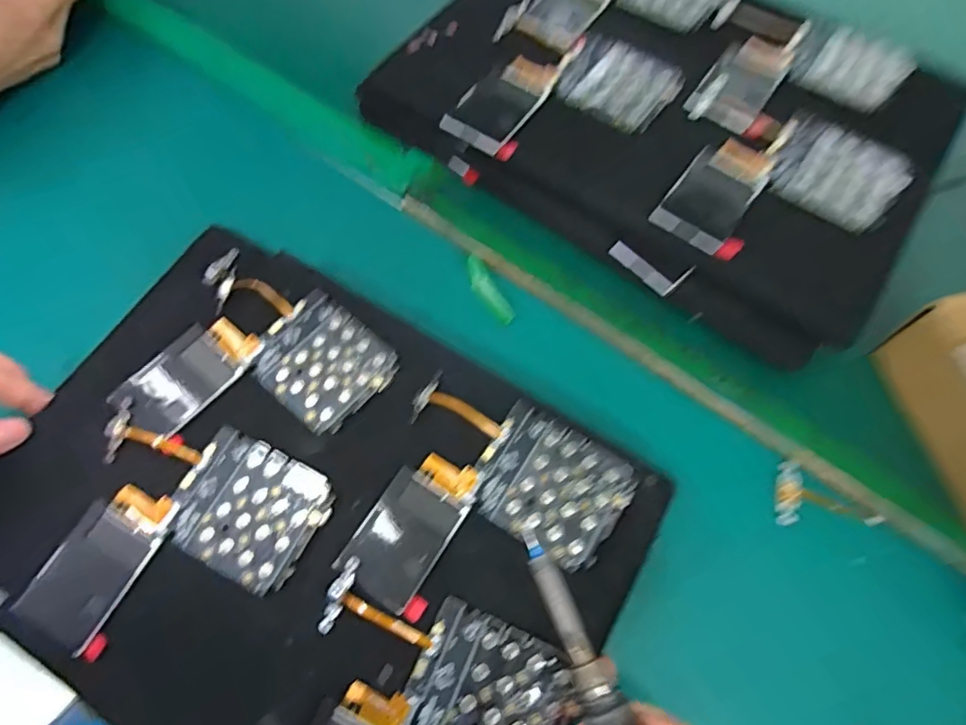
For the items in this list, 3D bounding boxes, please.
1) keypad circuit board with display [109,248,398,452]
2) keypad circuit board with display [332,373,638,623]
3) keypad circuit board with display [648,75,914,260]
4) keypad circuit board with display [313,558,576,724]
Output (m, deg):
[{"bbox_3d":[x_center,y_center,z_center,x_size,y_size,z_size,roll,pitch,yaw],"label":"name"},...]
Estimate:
[{"bbox_3d":[-0.133,0.002,0.331,0.142,0.005,0.117,25,68,12],"label":"keypad circuit board with display"},{"bbox_3d":[0.000,0.078,0.300,0.122,0.008,0.124,30,69,14],"label":"keypad circuit board with display"},{"bbox_3d":[0.184,-0.109,0.346,0.130,0.009,0.123,21,68,10],"label":"keypad circuit board with display"},{"bbox_3d":[-0.031,0.173,0.260,0.122,0.009,0.121,17,67,9],"label":"keypad circuit board with display"}]

